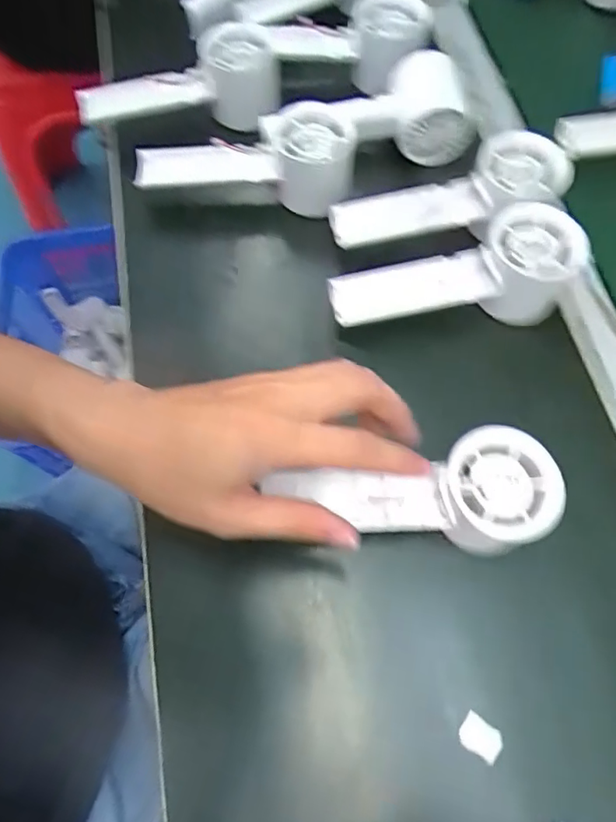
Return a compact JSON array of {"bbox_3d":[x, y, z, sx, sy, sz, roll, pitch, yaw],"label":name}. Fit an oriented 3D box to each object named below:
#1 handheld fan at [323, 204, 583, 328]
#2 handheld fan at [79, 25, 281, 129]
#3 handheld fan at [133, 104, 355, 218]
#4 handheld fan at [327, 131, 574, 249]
[{"bbox_3d":[0.095,-0.089,0.369,0.158,0.060,0.056,-7,67,-2],"label":"handheld fan"},{"bbox_3d":[-0.101,-0.266,0.456,0.159,0.047,0.070,0,66,15],"label":"handheld fan"},{"bbox_3d":[-0.047,-0.185,0.411,0.159,0.052,0.074,4,67,3],"label":"handheld fan"},{"bbox_3d":[0.102,-0.150,0.384,0.169,0.038,0.059,-9,67,-2],"label":"handheld fan"}]

